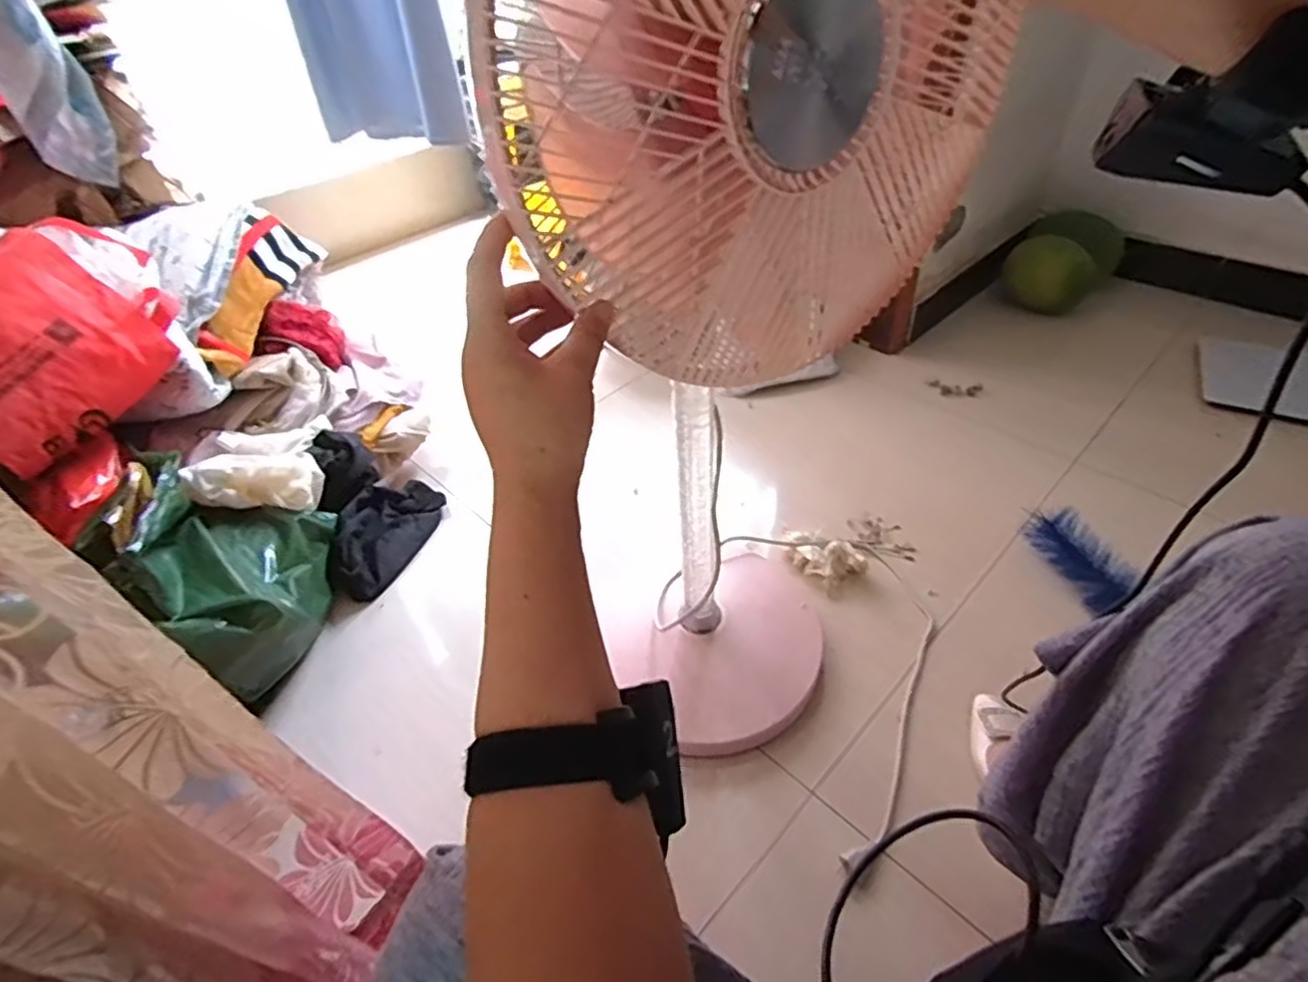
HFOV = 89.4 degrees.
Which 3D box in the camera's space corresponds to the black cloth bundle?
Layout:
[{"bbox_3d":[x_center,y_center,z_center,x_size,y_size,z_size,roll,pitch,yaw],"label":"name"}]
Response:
[{"bbox_3d":[-0.450,0.073,1.090,0.116,0.079,0.223,7,44,13],"label":"black cloth bundle"}]

